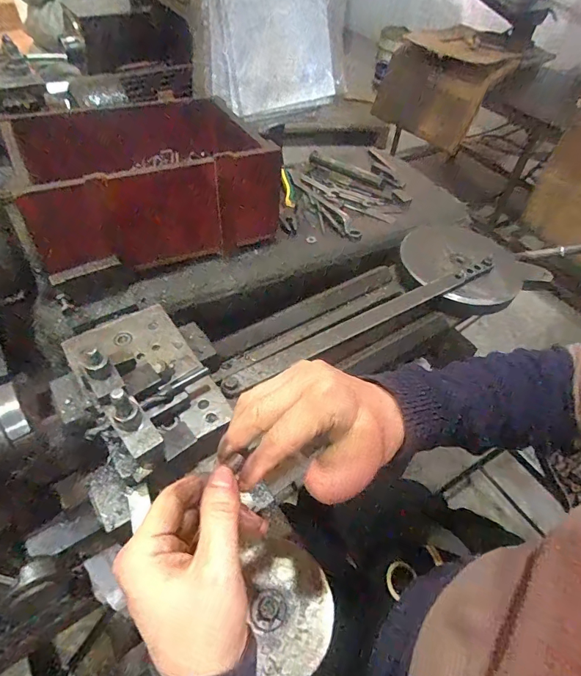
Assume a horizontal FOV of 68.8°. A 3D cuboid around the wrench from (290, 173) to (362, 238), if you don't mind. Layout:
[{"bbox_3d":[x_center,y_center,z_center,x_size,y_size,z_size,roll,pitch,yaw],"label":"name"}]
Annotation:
[{"bbox_3d":[0.065,-0.266,0.817,0.028,0.010,0.235,-20,53,-20],"label":"wrench"}]

